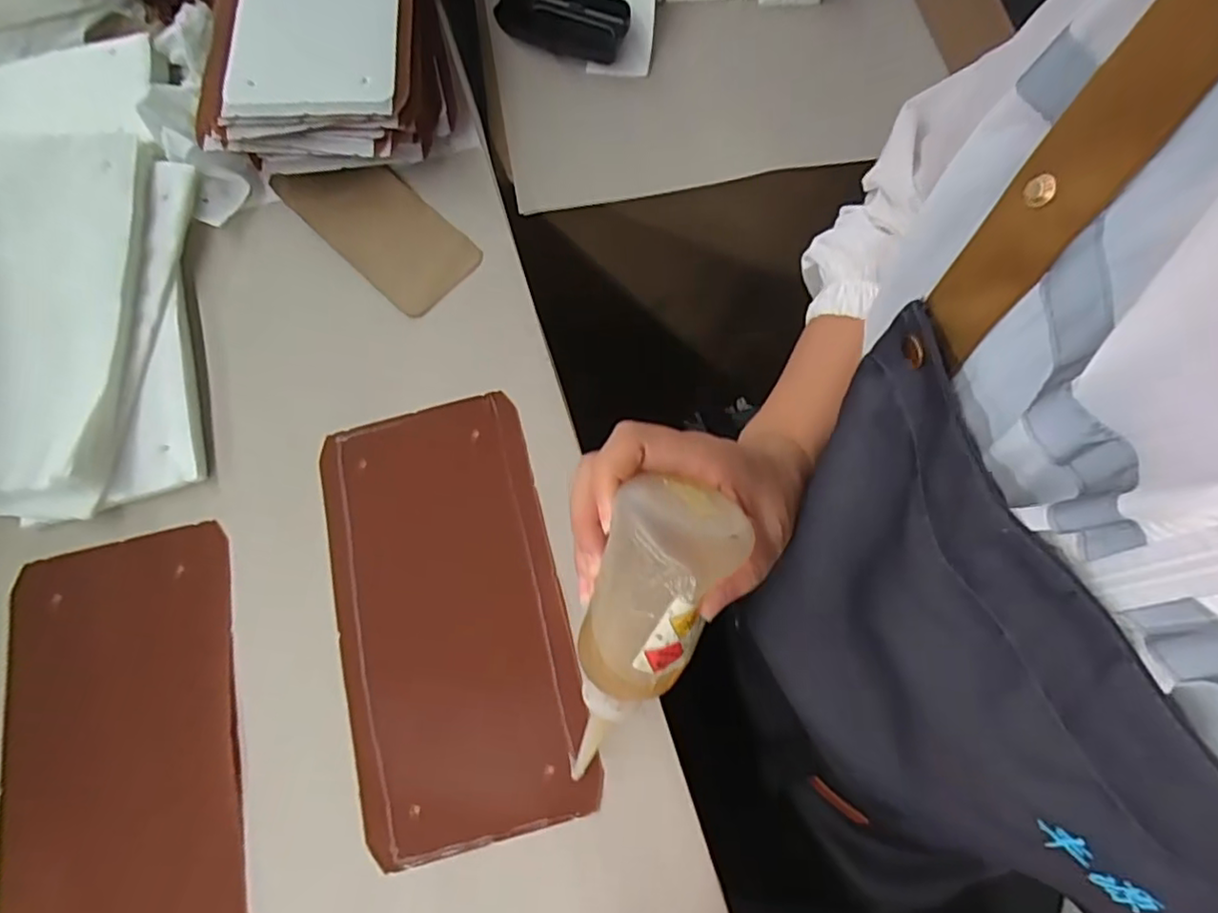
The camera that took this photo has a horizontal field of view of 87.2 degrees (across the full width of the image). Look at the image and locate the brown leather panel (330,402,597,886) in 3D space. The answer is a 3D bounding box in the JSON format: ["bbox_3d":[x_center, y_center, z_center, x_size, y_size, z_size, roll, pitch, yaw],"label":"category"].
[{"bbox_3d":[-0.095,0.089,0.382,0.128,0.007,0.251,-15,72,-4],"label":"brown leather panel"}]

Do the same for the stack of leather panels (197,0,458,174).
[{"bbox_3d":[-0.207,-0.333,0.481,0.168,0.083,0.265,-5,71,0],"label":"stack of leather panels"}]

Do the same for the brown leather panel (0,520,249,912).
[{"bbox_3d":[-0.273,0.170,0.356,0.131,0.006,0.249,-13,71,-3],"label":"brown leather panel"}]

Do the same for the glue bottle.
[{"bbox_3d":[0.012,0.084,0.294,0.051,0.047,0.143,22,112,9],"label":"glue bottle"}]

